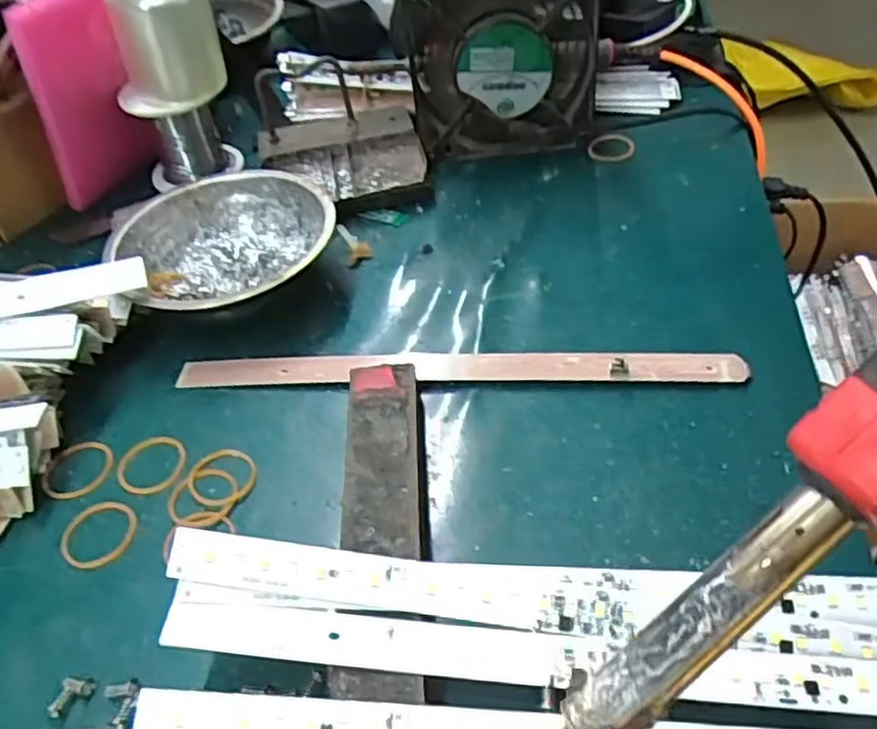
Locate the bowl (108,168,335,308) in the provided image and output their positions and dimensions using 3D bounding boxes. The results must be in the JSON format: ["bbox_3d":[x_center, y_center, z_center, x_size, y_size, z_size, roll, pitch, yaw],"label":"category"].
[{"bbox_3d":[-0.123,-0.067,0.423,0.121,0.039,0.128,-3,46,4],"label":"bowl"}]

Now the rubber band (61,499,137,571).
[{"bbox_3d":[-0.149,0.074,0.313,0.032,0.004,0.033,-3,46,4],"label":"rubber band"}]

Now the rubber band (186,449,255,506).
[{"bbox_3d":[-0.100,0.051,0.329,0.032,0.004,0.033,-3,46,4],"label":"rubber band"}]

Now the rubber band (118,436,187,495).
[{"bbox_3d":[-0.137,0.047,0.339,0.032,0.004,0.034,-3,46,4],"label":"rubber band"}]

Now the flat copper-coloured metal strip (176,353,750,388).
[{"bbox_3d":[0.004,0.001,0.358,0.283,0.008,0.017,0,46,7],"label":"flat copper-coloured metal strip"}]

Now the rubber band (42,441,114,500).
[{"bbox_3d":[-0.172,0.050,0.341,0.034,0.004,0.032,-3,46,4],"label":"rubber band"}]

